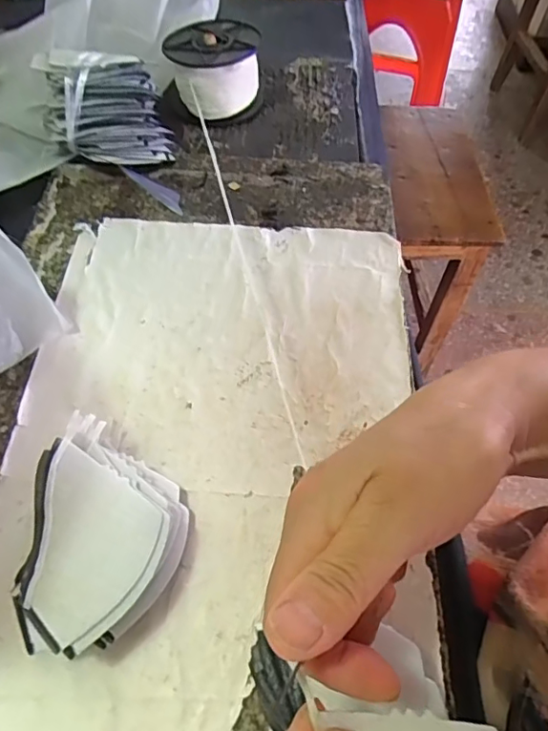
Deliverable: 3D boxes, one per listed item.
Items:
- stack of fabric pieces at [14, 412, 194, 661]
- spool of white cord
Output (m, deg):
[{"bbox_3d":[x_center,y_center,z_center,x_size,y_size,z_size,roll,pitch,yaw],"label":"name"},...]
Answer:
[{"bbox_3d":[-0.085,0.086,0.281,0.072,0.048,0.114,3,57,-1],"label":"stack of fabric pieces"},{"bbox_3d":[-0.058,-0.288,0.520,0.087,0.057,0.090,2,57,-2],"label":"spool of white cord"}]

